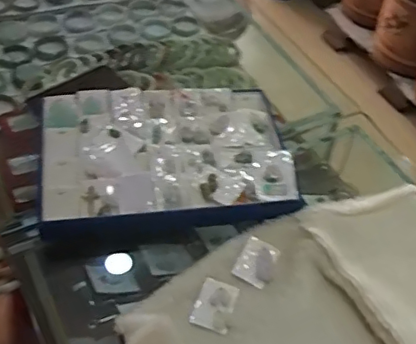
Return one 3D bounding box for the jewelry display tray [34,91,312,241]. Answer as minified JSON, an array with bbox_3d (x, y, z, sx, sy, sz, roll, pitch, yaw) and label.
[{"bbox_3d":[-0.060,-0.027,0.842,0.349,0.045,0.252,-6,49,-9],"label":"jewelry display tray"}]

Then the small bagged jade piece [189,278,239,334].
[{"bbox_3d":[0.008,0.160,0.701,0.046,0.008,0.065,15,49,9],"label":"small bagged jade piece"}]

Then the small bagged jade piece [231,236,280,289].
[{"bbox_3d":[0.064,0.117,0.744,0.049,0.005,0.064,24,51,17],"label":"small bagged jade piece"}]

